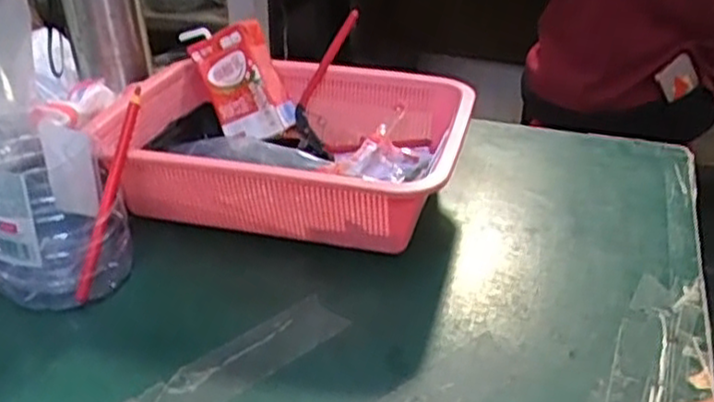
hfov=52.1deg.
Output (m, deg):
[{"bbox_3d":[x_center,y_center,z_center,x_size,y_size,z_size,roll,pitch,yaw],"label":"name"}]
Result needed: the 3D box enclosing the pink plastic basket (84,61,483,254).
[{"bbox_3d":[-0.064,-0.041,0.642,0.304,0.091,0.226,7,30,10],"label":"pink plastic basket"}]

